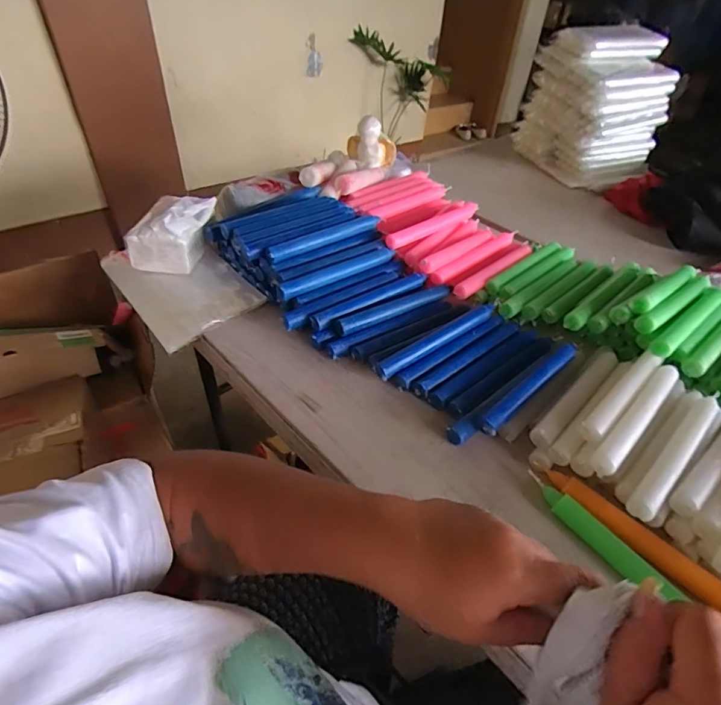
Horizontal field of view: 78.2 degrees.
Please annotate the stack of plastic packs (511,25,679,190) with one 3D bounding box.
[{"bbox_3d":[0.563,-0.591,1.072,0.242,0.284,0.248,-16,47,-21],"label":"stack of plastic packs"}]

